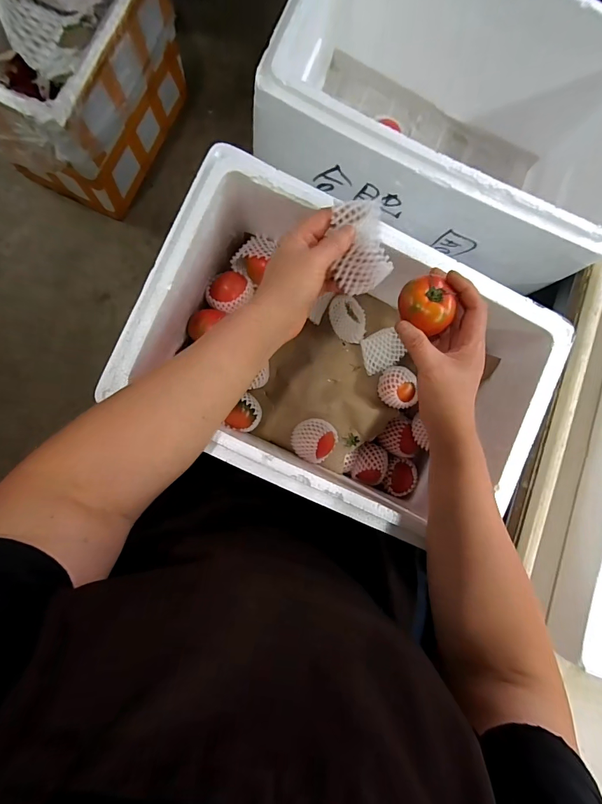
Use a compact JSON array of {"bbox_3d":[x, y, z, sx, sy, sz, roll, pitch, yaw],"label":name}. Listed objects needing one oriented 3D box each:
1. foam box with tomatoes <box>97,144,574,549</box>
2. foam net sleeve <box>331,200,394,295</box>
[{"bbox_3d":[0.034,-0.043,0.466,0.416,0.174,0.293,26,84,-5],"label":"foam box with tomatoes"},{"bbox_3d":[0.060,-0.153,0.368,0.053,0.035,0.080,-5,87,-7],"label":"foam net sleeve"}]

